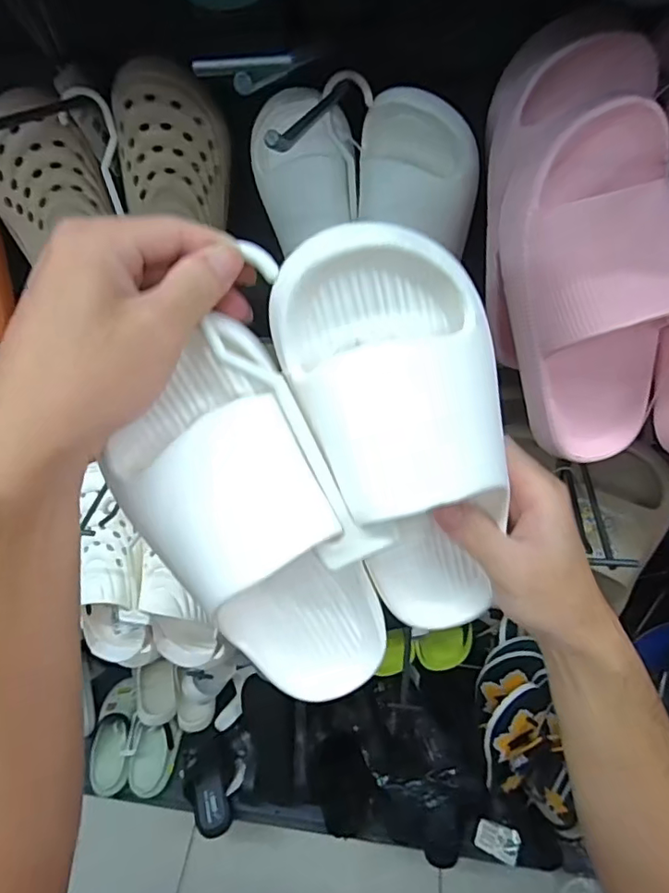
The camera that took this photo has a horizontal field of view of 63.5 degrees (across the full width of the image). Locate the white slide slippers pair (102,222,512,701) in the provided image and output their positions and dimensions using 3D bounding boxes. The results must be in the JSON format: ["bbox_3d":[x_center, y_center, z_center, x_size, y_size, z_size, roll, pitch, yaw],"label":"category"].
[{"bbox_3d":[-0.002,0.023,0.298,0.196,0.251,0.090,-18,28,-4],"label":"white slide slippers pair"}]

